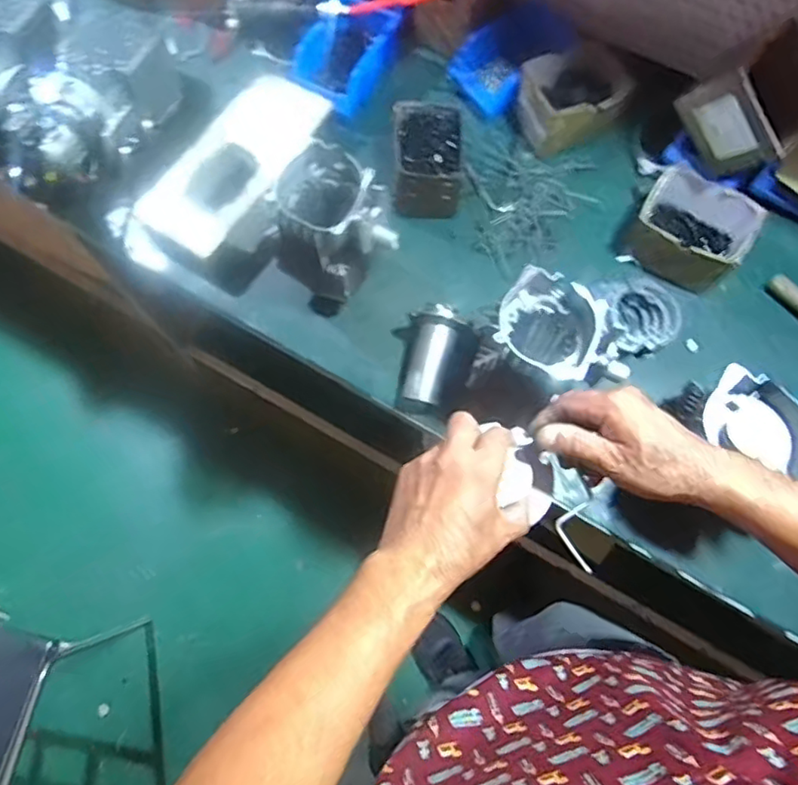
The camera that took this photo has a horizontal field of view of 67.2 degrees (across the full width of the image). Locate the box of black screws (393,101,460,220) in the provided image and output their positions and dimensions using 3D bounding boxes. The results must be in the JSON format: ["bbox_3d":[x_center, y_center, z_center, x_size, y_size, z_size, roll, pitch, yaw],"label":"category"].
[{"bbox_3d":[0.042,-0.351,0.915,0.094,0.090,0.159,-2,72,-1],"label":"box of black screws"}]

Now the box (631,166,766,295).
[{"bbox_3d":[0.425,-0.234,0.879,0.148,0.099,0.124,29,74,9],"label":"box"}]

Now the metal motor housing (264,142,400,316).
[{"bbox_3d":[-0.087,-0.212,0.821,0.140,0.208,0.148,-25,74,-8],"label":"metal motor housing"}]

